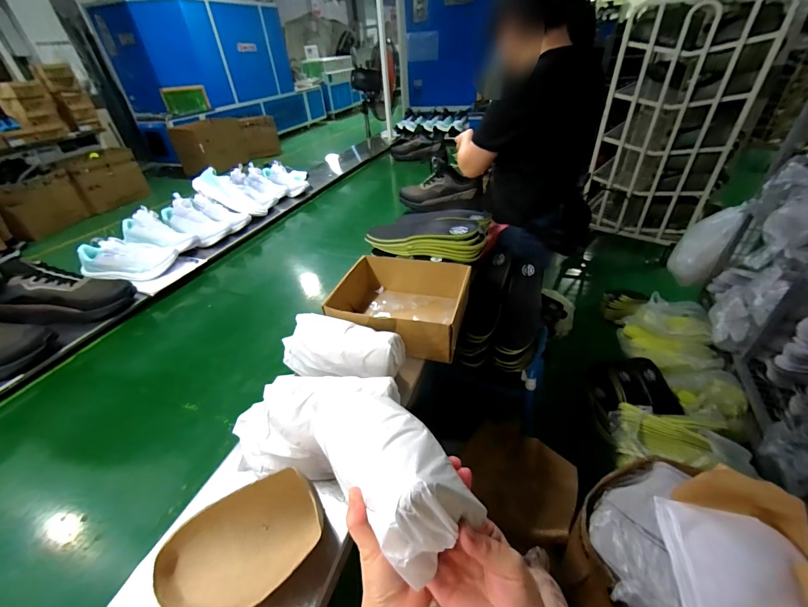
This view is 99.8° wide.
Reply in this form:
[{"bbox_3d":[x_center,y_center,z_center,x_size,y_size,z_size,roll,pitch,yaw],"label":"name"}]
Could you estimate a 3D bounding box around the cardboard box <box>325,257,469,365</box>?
[{"bbox_3d":[0.002,-0.004,0.759,0.268,0.099,0.244,9,39,17],"label":"cardboard box"}]

